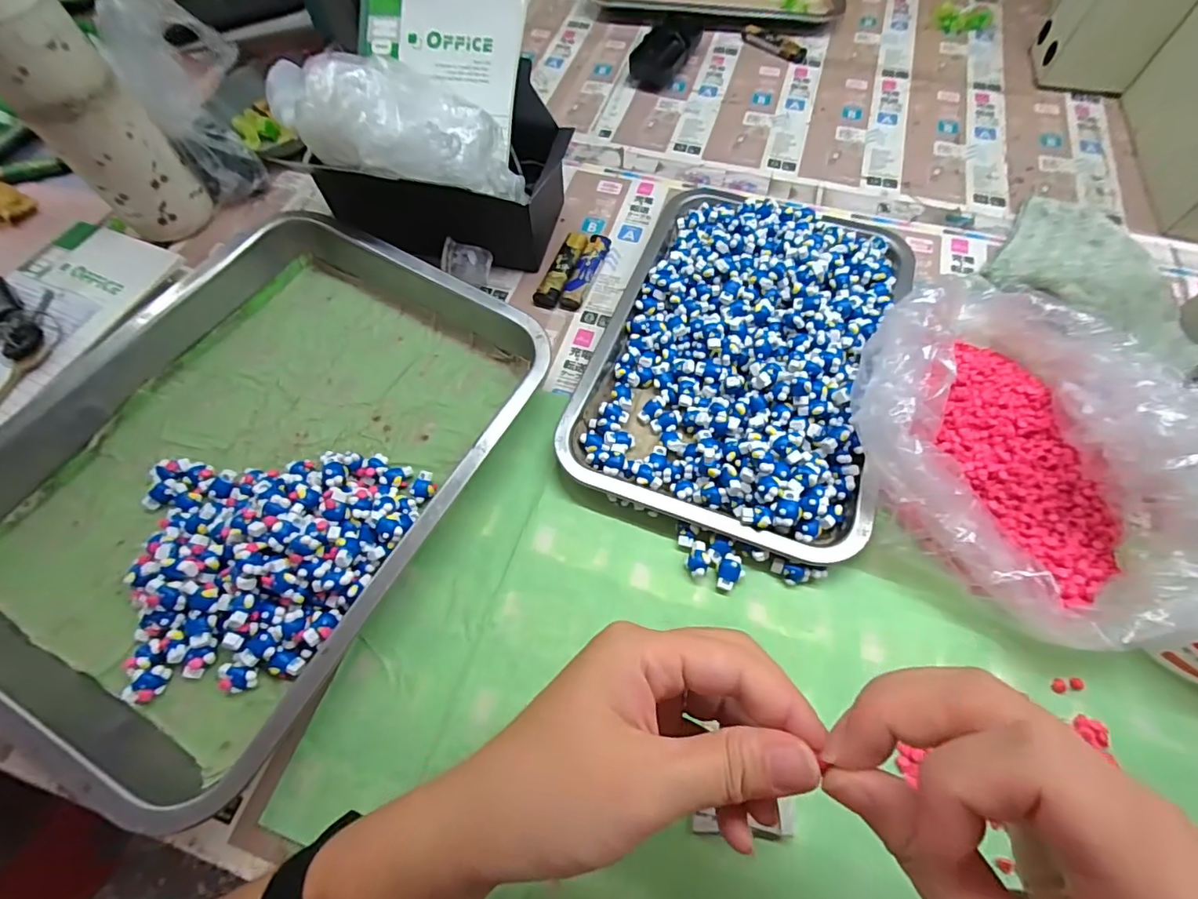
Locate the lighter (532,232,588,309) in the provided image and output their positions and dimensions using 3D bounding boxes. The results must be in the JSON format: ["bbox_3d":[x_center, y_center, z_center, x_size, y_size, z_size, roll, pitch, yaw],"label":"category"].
[{"bbox_3d":[-0.031,-0.156,0.447,0.023,0.010,0.082,20,64,11],"label":"lighter"}]

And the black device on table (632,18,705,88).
[{"bbox_3d":[0.077,-0.447,0.580,0.059,0.034,0.100,17,64,10],"label":"black device on table"}]

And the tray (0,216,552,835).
[{"bbox_3d":[-0.232,0.012,0.338,0.277,0.048,0.370,26,66,14],"label":"tray"}]

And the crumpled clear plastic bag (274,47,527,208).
[{"bbox_3d":[-0.135,-0.231,0.380,0.171,0.061,0.071,13,62,-14],"label":"crumpled clear plastic bag"}]

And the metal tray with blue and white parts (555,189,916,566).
[{"bbox_3d":[0.111,-0.085,0.389,0.205,0.041,0.304,19,64,11],"label":"metal tray with blue and white parts"}]

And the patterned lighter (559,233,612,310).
[{"bbox_3d":[-0.011,-0.153,0.444,0.018,0.012,0.082,17,64,10],"label":"patterned lighter"}]

